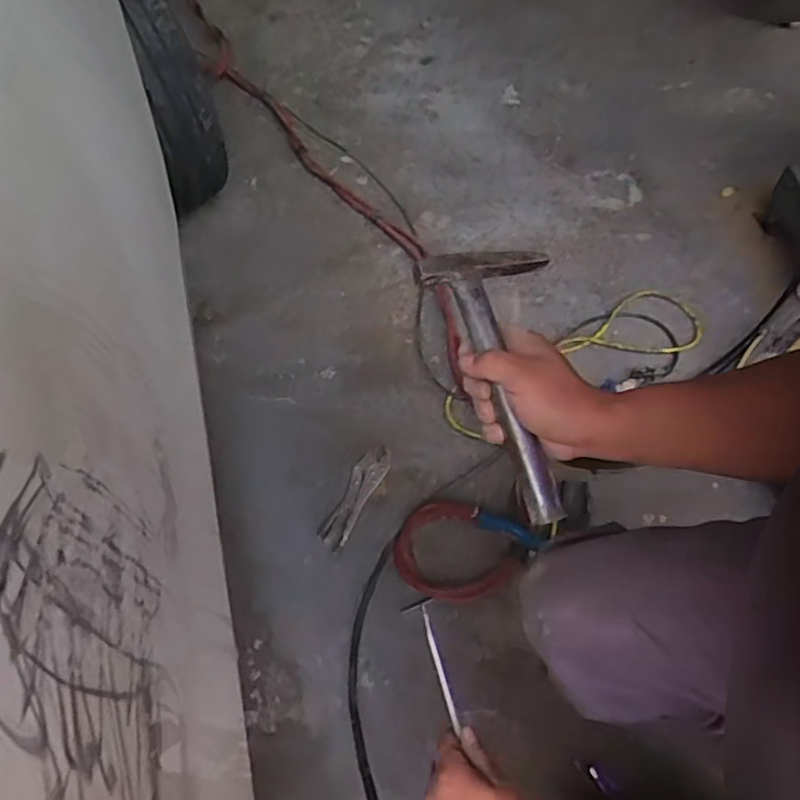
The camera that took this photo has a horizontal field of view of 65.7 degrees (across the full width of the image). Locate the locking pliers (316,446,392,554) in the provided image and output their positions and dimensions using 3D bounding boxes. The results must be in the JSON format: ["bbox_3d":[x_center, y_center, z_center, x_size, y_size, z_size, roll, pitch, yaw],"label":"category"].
[{"bbox_3d":[-0.078,0.164,1.093,0.057,0.013,0.200,23,60,17],"label":"locking pliers"}]

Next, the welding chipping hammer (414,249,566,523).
[{"bbox_3d":[0.091,-0.019,0.492,0.111,0.033,0.226,-11,70,-5],"label":"welding chipping hammer"}]

